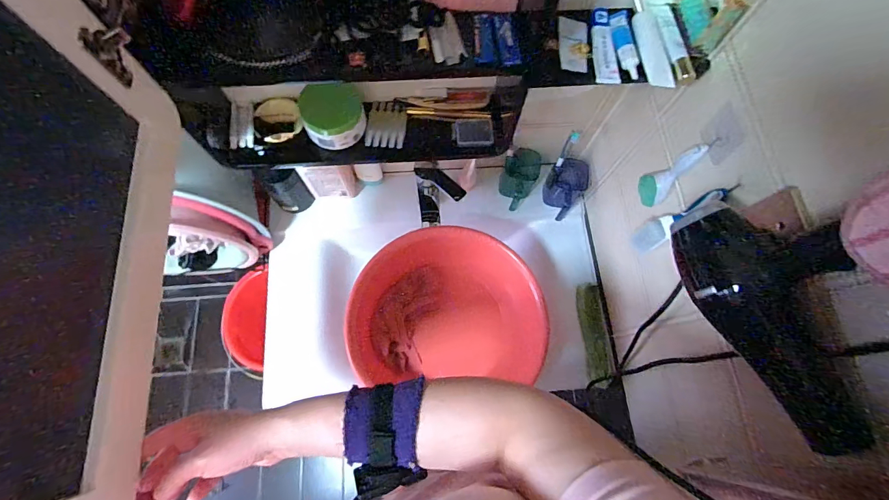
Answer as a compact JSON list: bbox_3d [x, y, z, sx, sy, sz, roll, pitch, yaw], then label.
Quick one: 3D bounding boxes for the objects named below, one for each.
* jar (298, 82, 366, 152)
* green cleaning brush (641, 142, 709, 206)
[{"bbox_3d":[-0.168,-0.203,0.609,0.094,0.053,0.085,-18,74,-8],"label":"jar"},{"bbox_3d":[0.326,-0.109,0.583,0.027,0.130,0.045,4,72,-1],"label":"green cleaning brush"}]

